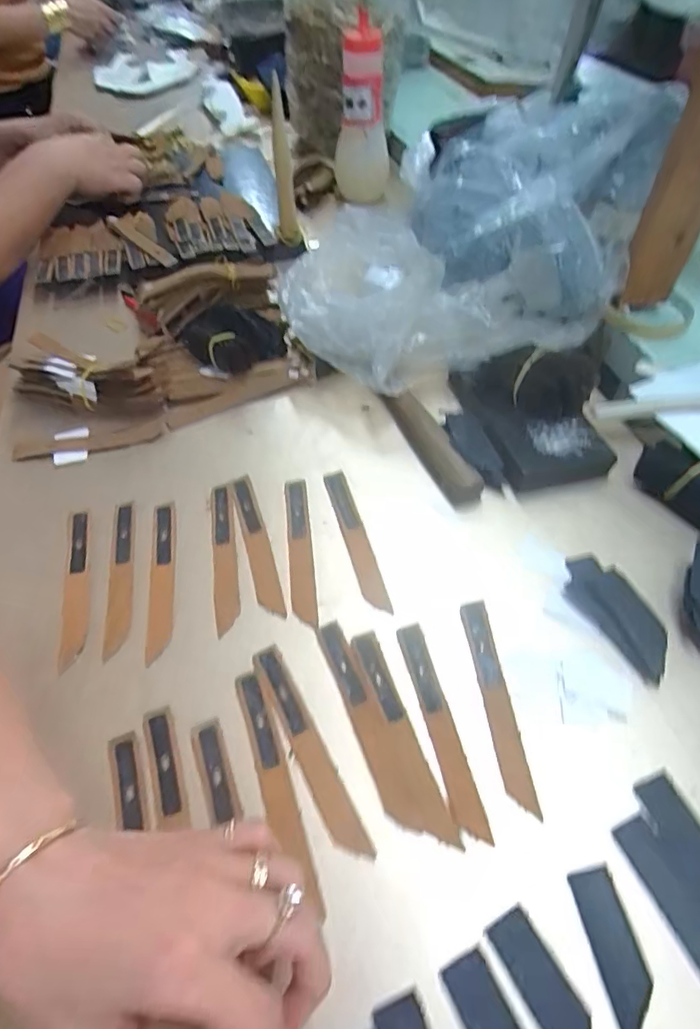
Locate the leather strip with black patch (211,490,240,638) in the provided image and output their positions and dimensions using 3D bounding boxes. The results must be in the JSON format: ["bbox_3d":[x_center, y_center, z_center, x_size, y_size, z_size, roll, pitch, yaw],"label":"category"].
[{"bbox_3d":[-0.090,0.028,0.393,0.016,0.005,0.122,-9,52,-6],"label":"leather strip with black patch"}]

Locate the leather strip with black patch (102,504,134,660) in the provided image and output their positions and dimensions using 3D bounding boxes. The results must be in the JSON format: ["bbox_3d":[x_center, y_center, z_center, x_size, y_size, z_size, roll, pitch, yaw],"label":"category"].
[{"bbox_3d":[-0.161,0.042,0.385,0.017,0.006,0.124,-9,55,-5],"label":"leather strip with black patch"}]

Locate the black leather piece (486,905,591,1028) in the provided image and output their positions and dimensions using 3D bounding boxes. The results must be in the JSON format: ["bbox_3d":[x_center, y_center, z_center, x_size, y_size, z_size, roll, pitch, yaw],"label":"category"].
[{"bbox_3d":[0.088,0.212,0.241,0.022,0.004,0.063,-24,55,-17],"label":"black leather piece"}]

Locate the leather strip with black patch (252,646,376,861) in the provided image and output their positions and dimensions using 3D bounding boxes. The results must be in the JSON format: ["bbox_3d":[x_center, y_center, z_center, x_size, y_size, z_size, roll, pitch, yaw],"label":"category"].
[{"bbox_3d":[-0.024,0.130,0.309,0.018,0.005,0.124,-23,55,-16],"label":"leather strip with black patch"}]

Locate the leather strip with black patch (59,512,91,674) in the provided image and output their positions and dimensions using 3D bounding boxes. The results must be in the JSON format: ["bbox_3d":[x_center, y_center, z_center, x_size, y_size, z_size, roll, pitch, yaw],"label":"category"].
[{"bbox_3d":[-0.189,0.048,0.379,0.018,0.006,0.123,-12,56,-6],"label":"leather strip with black patch"}]

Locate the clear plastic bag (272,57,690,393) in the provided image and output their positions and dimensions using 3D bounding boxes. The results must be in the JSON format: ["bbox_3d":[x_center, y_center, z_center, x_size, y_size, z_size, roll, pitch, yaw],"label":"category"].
[{"bbox_3d":[0.112,-0.264,0.526,0.365,0.157,0.240,-23,55,-15],"label":"clear plastic bag"}]

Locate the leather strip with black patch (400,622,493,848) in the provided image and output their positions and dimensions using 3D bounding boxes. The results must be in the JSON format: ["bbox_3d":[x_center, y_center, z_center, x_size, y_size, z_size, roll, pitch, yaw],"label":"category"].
[{"bbox_3d":[0.051,0.119,0.314,0.017,0.004,0.120,-12,52,-7],"label":"leather strip with black patch"}]

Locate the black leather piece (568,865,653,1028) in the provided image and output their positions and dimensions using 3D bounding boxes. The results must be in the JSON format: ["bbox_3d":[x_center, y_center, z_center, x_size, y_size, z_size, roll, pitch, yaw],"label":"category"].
[{"bbox_3d":[0.122,0.200,0.252,0.022,0.004,0.062,-8,52,-4],"label":"black leather piece"}]

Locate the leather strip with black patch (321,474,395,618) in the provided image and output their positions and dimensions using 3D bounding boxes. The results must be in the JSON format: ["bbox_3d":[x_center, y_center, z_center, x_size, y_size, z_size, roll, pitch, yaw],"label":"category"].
[{"bbox_3d":[0.004,0.017,0.399,0.016,0.006,0.125,-13,53,-9],"label":"leather strip with black patch"}]

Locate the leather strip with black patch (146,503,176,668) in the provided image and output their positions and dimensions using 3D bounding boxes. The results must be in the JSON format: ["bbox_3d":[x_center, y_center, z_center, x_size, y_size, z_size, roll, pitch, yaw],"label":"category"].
[{"bbox_3d":[-0.131,0.043,0.383,0.017,0.004,0.125,-9,52,-5],"label":"leather strip with black patch"}]

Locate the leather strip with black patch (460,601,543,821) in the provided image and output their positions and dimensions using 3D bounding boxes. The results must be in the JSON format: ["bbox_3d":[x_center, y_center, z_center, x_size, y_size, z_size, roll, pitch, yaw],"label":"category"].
[{"bbox_3d":[0.086,0.108,0.322,0.016,0.009,0.120,-6,52,-3],"label":"leather strip with black patch"}]

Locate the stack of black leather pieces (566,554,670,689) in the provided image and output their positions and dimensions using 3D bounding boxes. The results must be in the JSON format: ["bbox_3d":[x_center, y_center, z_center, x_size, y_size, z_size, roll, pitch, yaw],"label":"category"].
[{"bbox_3d":[0.172,0.062,0.352,0.039,0.006,0.086,-27,56,-18],"label":"stack of black leather pieces"}]

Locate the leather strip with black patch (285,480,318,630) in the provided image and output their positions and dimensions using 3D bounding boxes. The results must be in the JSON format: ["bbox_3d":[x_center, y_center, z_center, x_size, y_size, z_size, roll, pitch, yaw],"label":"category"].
[{"bbox_3d":[-0.036,0.023,0.393,0.017,0.004,0.123,-6,52,-3],"label":"leather strip with black patch"}]

